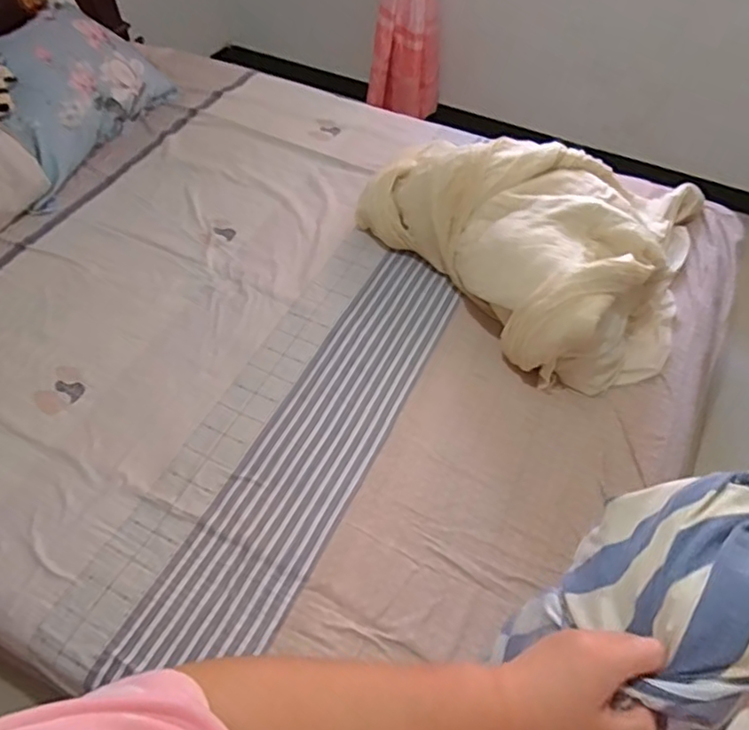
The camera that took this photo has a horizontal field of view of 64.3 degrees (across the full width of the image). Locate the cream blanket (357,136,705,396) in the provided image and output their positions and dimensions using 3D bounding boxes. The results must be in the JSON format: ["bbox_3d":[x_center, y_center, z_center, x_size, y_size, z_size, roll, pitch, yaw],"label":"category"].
[{"bbox_3d":[0.486,-0.389,1.504,0.757,0.279,0.813,-29,59,-22],"label":"cream blanket"}]

